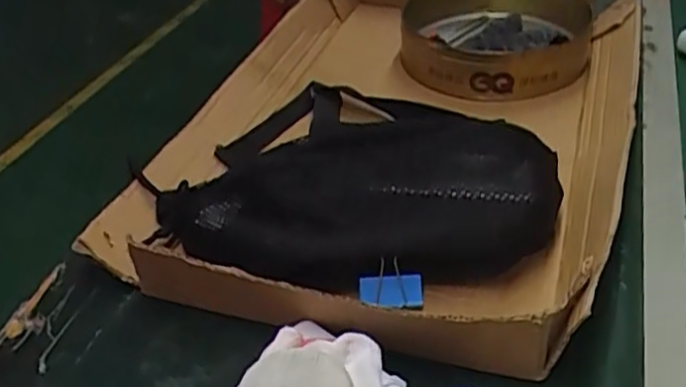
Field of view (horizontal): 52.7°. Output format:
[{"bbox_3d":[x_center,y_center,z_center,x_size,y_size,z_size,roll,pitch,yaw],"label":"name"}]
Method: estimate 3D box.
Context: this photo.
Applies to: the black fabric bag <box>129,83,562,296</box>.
[{"bbox_3d":[0.015,-0.022,0.539,0.292,0.057,0.246,13,39,15],"label":"black fabric bag"}]

